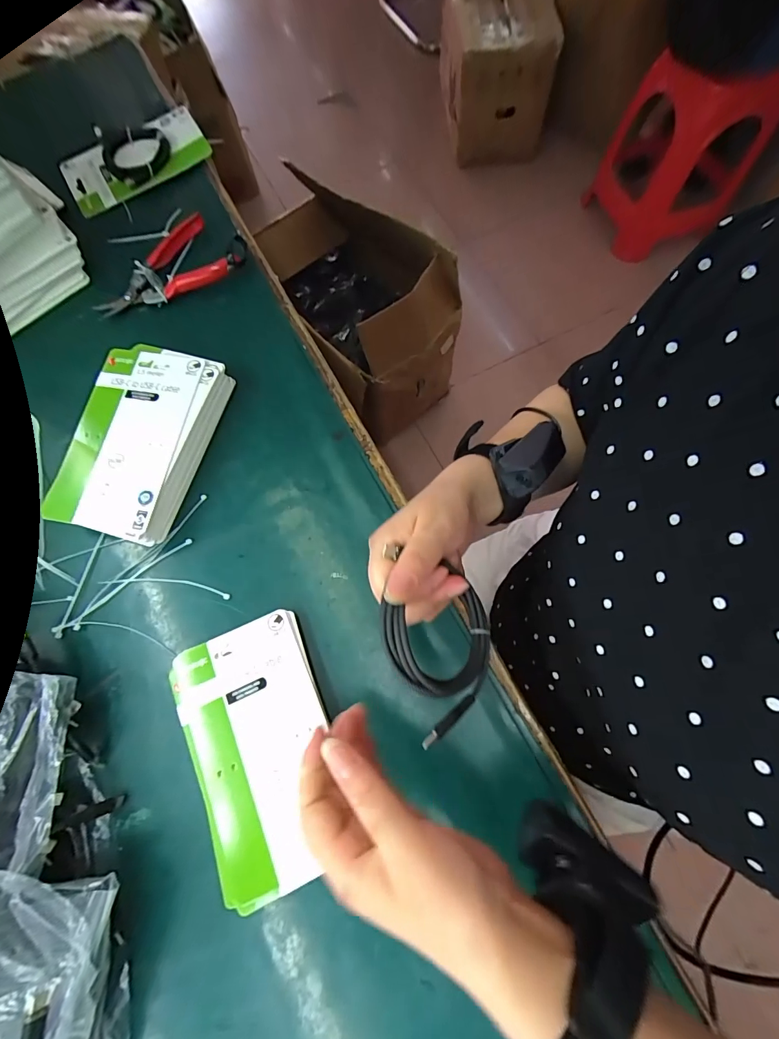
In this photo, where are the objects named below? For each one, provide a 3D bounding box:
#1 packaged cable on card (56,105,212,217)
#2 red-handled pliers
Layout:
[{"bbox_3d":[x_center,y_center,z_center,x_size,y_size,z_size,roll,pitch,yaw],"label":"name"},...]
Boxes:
[{"bbox_3d":[-0.313,-0.441,0.503,0.172,0.030,0.099,-31,74,-7],"label":"packaged cable on card"},{"bbox_3d":[-0.249,-0.291,0.461,0.170,0.028,0.090,-20,73,-4],"label":"red-handled pliers"}]

